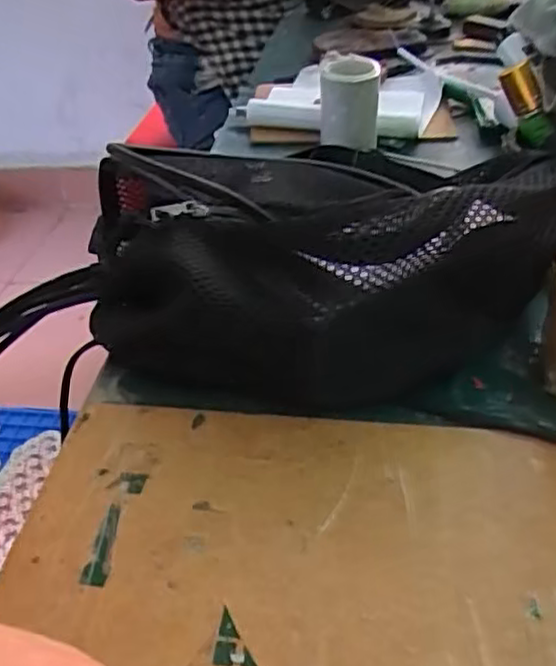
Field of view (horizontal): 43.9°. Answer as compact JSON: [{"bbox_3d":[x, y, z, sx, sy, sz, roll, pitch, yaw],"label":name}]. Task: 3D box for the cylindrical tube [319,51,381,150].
[{"bbox_3d":[0.050,-0.159,0.482,0.040,0.059,0.044,-1,39,5],"label":"cylindrical tube"}]

